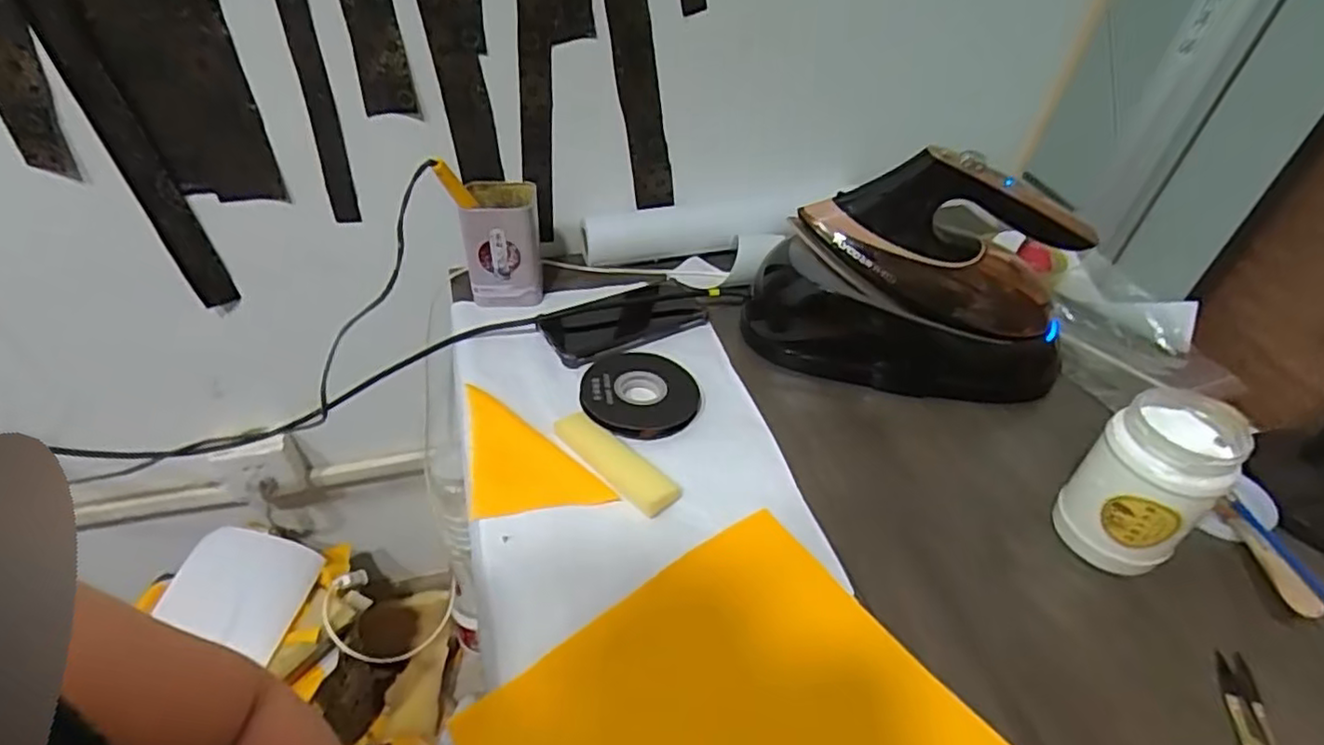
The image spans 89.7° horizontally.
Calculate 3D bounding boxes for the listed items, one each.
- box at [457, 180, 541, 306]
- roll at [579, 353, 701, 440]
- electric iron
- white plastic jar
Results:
[{"bbox_3d":[-0.166,-0.131,0.701,0.076,0.119,0.065,-6,41,-9],"label":"box"},{"bbox_3d":[-0.018,0.019,0.606,0.102,0.024,0.101,1,41,-1],"label":"roll"},{"bbox_3d":[0.233,-0.090,0.621,0.284,0.189,0.133,2,41,0],"label":"electric iron"},{"bbox_3d":[0.347,0.079,0.480,0.082,0.121,0.075,1,41,-1],"label":"white plastic jar"}]

